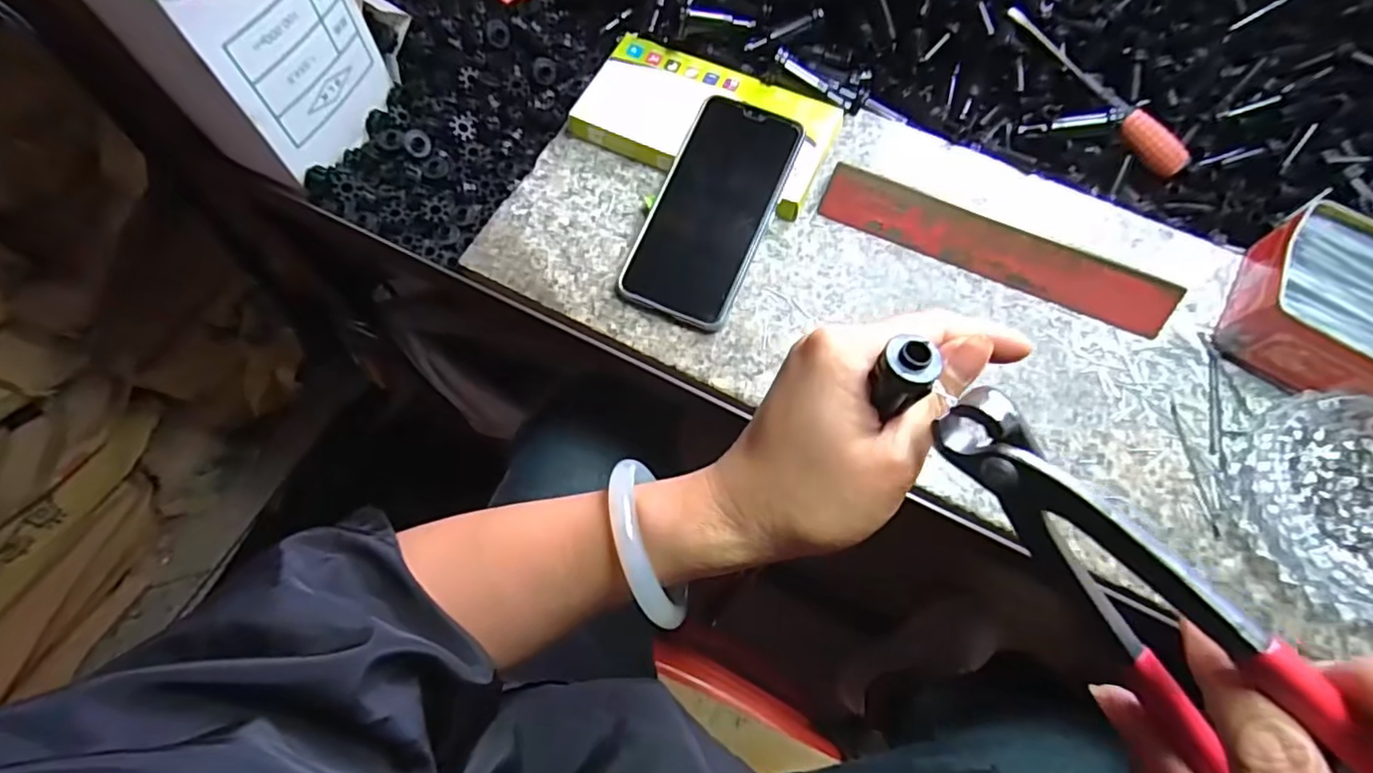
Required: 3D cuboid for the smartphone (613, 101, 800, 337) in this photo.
[{"bbox_3d":[0.017,-0.117,0.411,0.076,0.008,0.154,21,80,10],"label":"smartphone"}]

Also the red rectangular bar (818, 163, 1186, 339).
[{"bbox_3d":[0.202,-0.093,0.409,0.227,0.026,0.027,24,70,8],"label":"red rectangular bar"}]

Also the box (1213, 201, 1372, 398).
[{"bbox_3d":[0.414,-0.042,0.381,0.128,0.048,0.108,33,72,11],"label":"box"}]

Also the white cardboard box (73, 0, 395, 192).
[{"bbox_3d":[-0.273,-0.238,0.404,0.084,0.143,0.141,28,71,9],"label":"white cardboard box"}]

